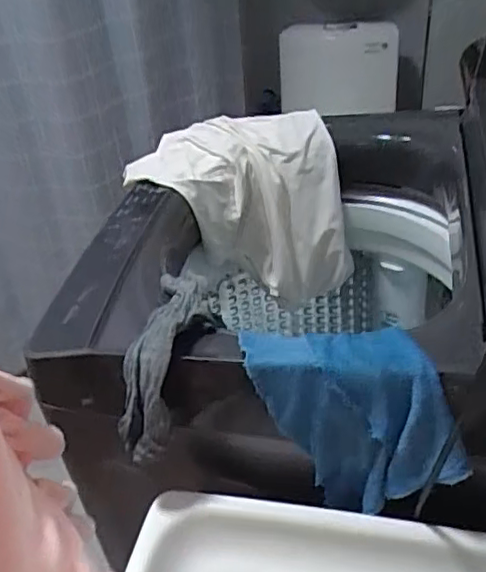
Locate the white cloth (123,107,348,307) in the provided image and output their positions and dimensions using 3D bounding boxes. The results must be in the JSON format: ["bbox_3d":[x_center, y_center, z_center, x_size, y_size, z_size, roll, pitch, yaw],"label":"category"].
[{"bbox_3d":[-0.003,-0.109,0.961,0.309,0.228,0.177,-5,37,2],"label":"white cloth"}]

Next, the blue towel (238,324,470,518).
[{"bbox_3d":[0.095,0.122,0.560,0.200,0.159,0.089,8,39,18],"label":"blue towel"}]

